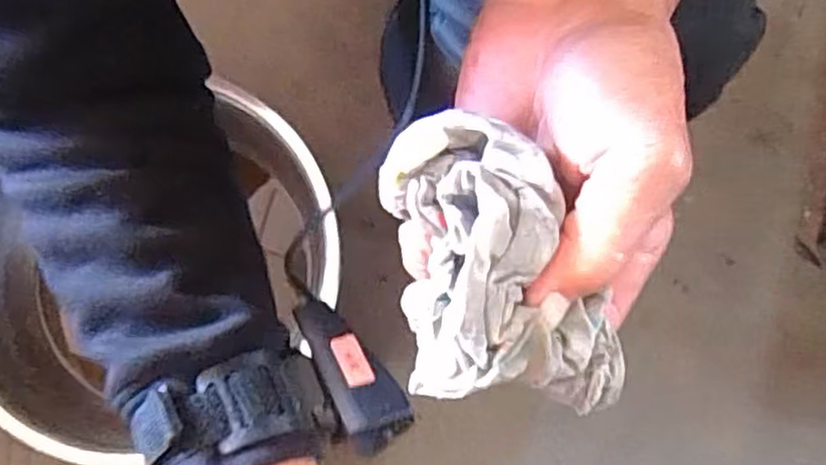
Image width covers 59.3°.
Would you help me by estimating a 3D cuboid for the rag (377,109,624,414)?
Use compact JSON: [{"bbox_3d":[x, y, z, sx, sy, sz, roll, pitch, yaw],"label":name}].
[{"bbox_3d":[0.030,0.010,0.239,0.070,0.051,0.096,-8,79,-1],"label":"rag"}]

